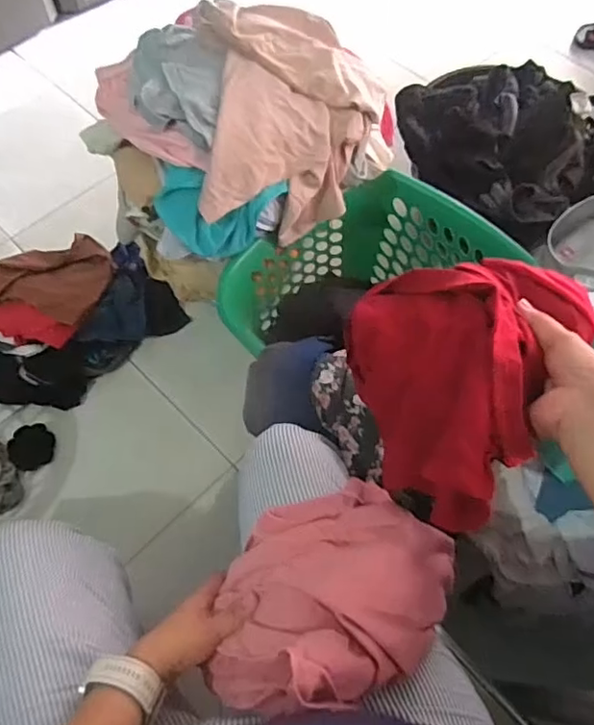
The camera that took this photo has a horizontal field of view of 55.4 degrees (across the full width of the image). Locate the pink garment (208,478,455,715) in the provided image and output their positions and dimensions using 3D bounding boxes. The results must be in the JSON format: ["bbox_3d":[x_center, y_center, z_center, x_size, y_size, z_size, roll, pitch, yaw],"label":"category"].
[{"bbox_3d":[0.020,0.202,0.493,0.220,0.136,0.169,-36,69,-18],"label":"pink garment"}]

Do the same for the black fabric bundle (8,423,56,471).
[{"bbox_3d":[-0.521,0.164,1.111,0.080,0.017,0.091,-5,63,-4],"label":"black fabric bundle"}]

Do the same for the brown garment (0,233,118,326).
[{"bbox_3d":[-0.476,-0.151,1.094,0.262,0.124,0.126,-38,70,-19],"label":"brown garment"}]

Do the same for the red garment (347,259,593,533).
[{"bbox_3d":[0.134,-0.002,0.508,0.179,0.134,0.223,30,66,13],"label":"red garment"}]

